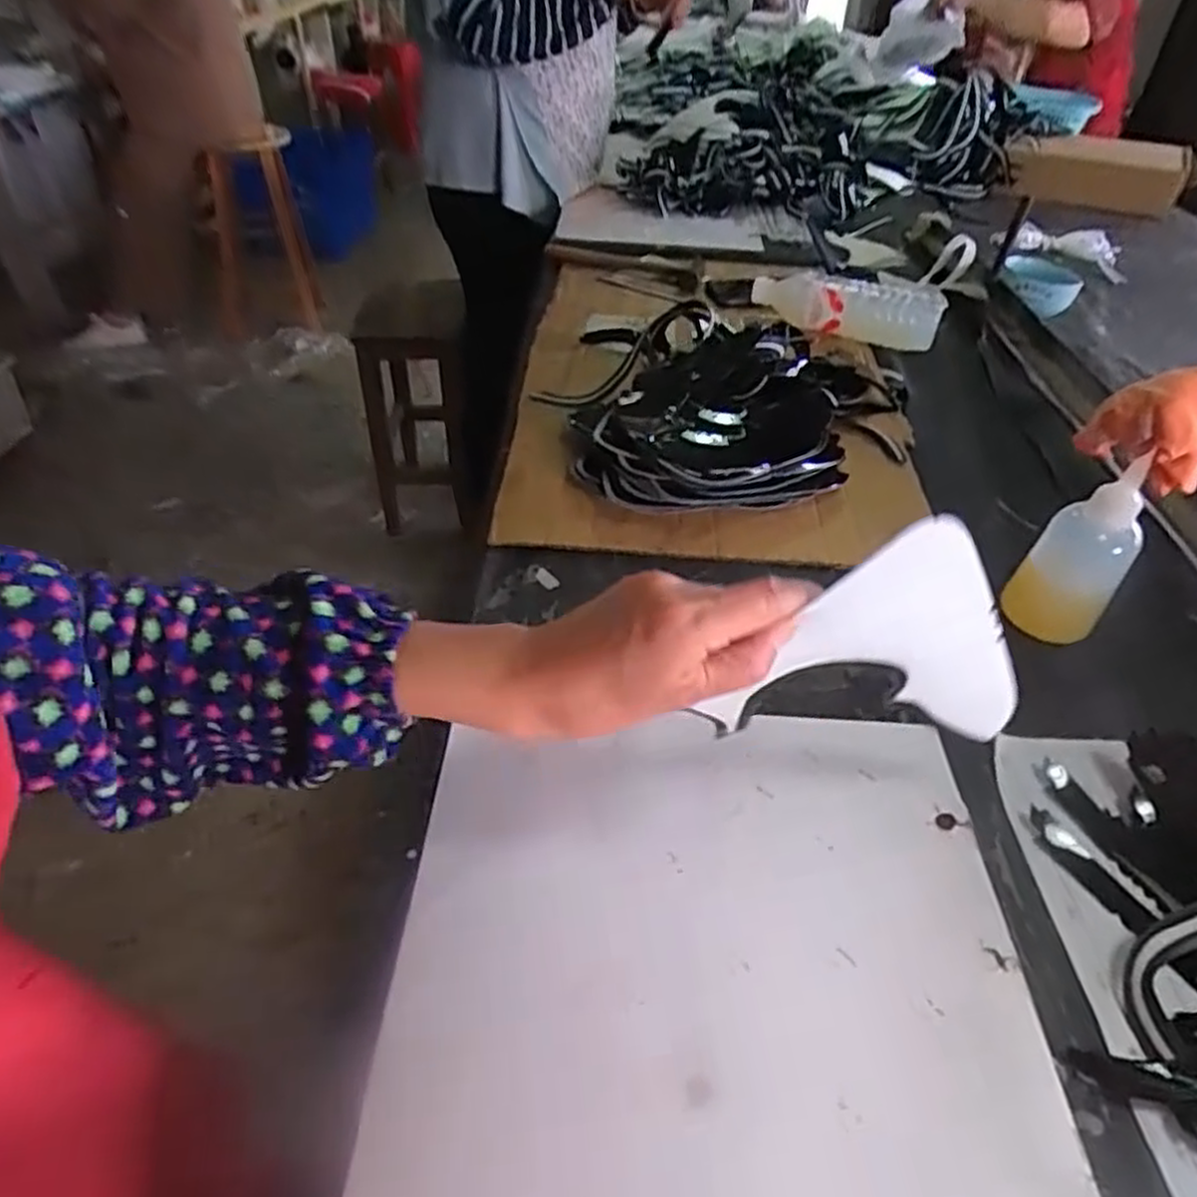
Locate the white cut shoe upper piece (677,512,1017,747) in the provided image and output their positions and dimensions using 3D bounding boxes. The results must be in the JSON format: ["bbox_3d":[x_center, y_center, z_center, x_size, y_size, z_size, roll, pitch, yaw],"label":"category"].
[{"bbox_3d":[0.146,0.023,0.365,0.165,0.143,0.013,-3,43,-8],"label":"white cut shoe upper piece"}]

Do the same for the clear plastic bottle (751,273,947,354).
[{"bbox_3d":[0.303,-0.364,0.959,0.231,0.065,0.066,25,46,20],"label":"clear plastic bottle"}]

